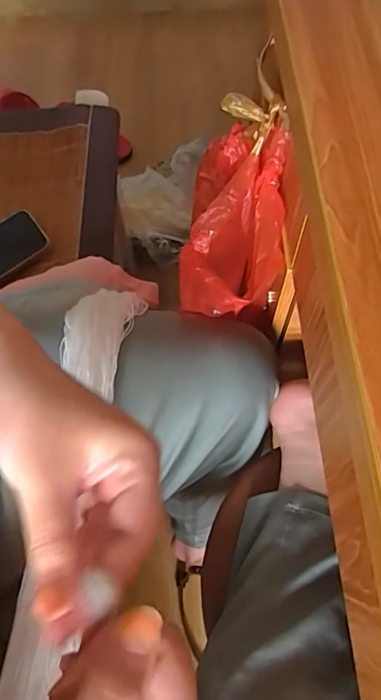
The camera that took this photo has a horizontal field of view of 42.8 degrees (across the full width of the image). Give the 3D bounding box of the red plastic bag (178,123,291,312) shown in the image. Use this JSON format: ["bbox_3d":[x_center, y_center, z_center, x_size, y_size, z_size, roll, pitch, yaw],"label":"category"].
[{"bbox_3d":[0.042,-0.112,0.422,0.082,0.090,0.165,11,82,6],"label":"red plastic bag"}]

